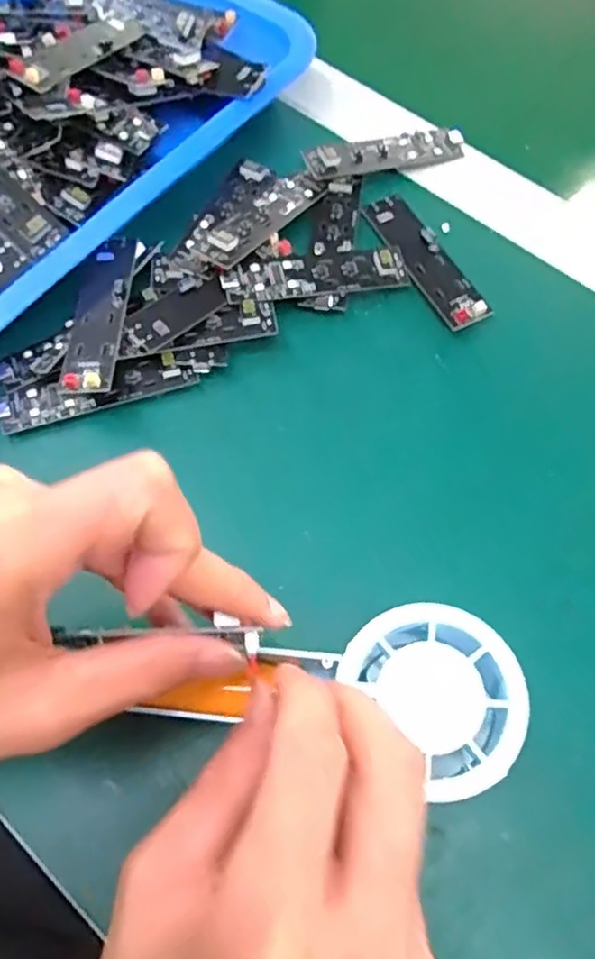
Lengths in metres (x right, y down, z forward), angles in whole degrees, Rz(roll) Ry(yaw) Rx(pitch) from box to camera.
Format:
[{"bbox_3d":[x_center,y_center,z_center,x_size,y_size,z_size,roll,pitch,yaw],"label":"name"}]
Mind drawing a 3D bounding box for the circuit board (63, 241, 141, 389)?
[{"bbox_3d":[-0.093,-0.077,0.313,0.026,0.011,0.085,0,64,9],"label":"circuit board"}]

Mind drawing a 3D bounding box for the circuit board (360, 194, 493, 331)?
[{"bbox_3d":[0.064,-0.112,0.342,0.024,0.007,0.090,-25,68,-10],"label":"circuit board"}]

